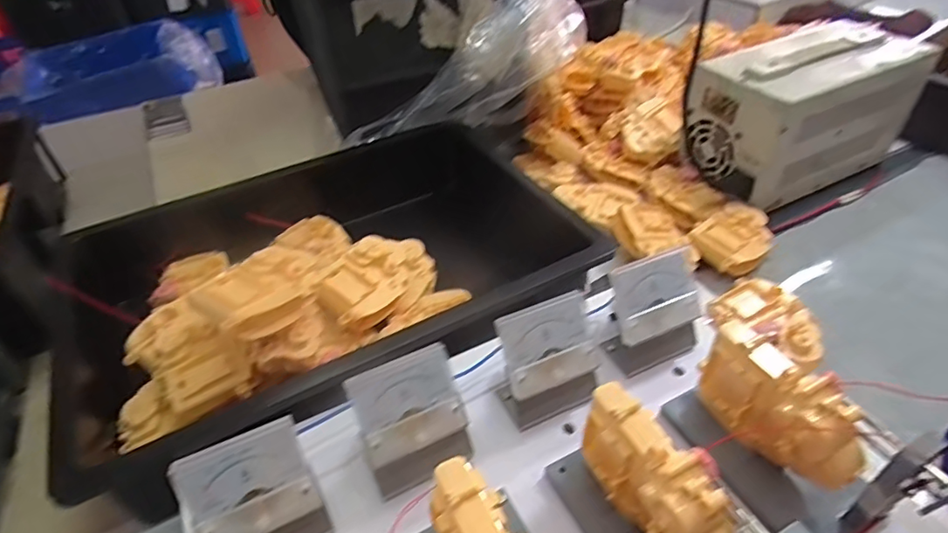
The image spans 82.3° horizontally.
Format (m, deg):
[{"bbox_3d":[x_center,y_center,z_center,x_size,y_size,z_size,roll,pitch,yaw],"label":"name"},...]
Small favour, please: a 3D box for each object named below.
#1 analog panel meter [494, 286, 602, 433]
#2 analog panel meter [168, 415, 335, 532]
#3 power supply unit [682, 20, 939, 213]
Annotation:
[{"bbox_3d":[0.049,0.066,0.374,0.073,0.072,0.042,-17,44,-14],"label":"analog panel meter"},{"bbox_3d":[-0.121,0.134,0.306,0.065,0.070,0.045,-19,44,-16],"label":"analog panel meter"},{"bbox_3d":[0.401,-0.190,0.668,0.264,0.156,0.131,-23,45,-20],"label":"power supply unit"}]

